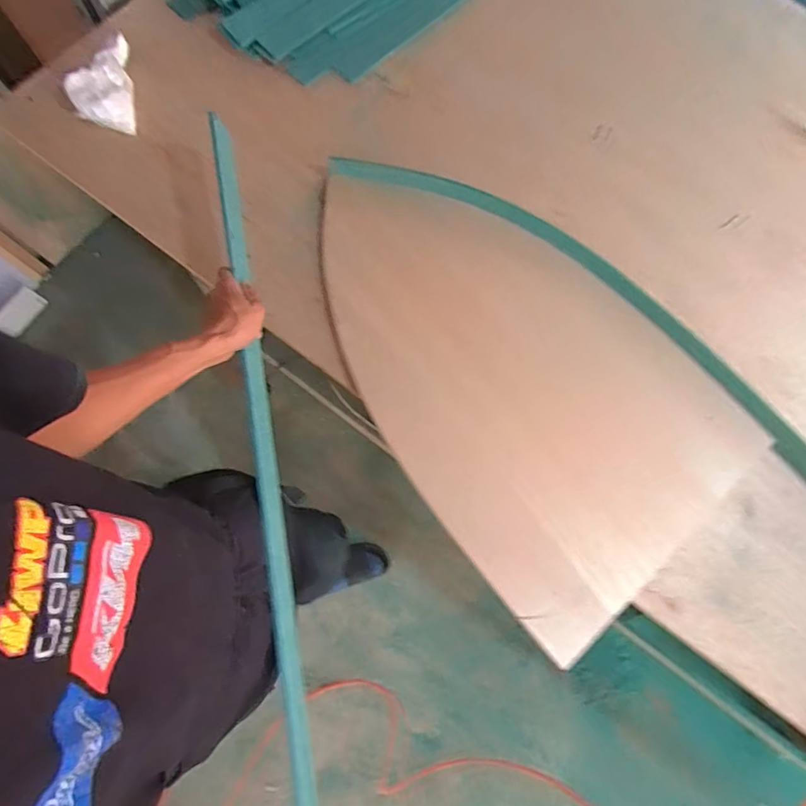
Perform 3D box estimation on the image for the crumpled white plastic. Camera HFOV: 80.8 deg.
[{"bbox_3d":[-0.514,-0.539,0.817,0.096,0.080,0.131,-2,76,-4],"label":"crumpled white plastic"}]

